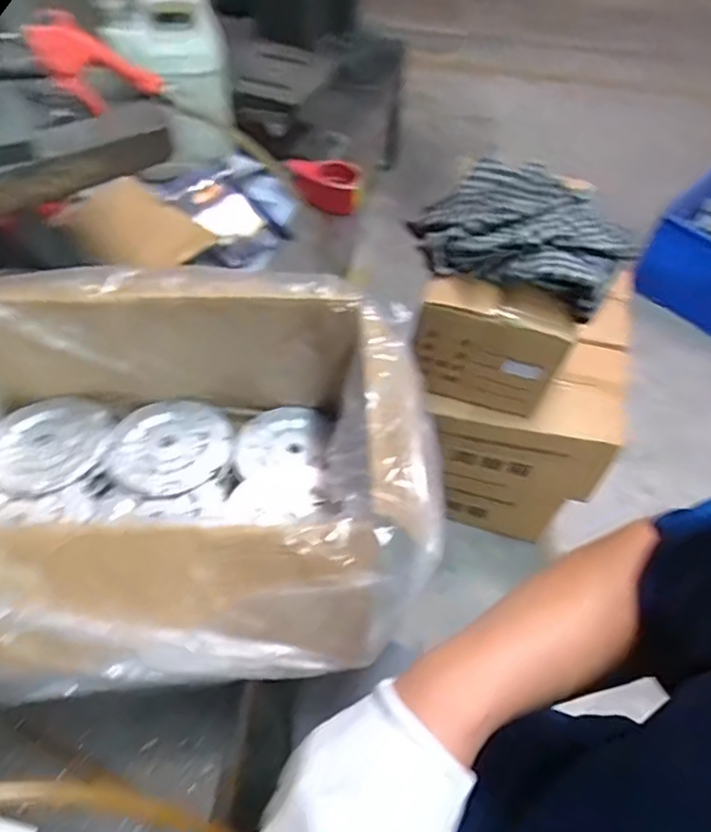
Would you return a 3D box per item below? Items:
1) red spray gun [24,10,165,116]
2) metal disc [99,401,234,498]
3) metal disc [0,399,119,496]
[{"bbox_3d":[-0.266,-0.366,0.601,0.113,0.080,0.032,-18,58,-15],"label":"red spray gun"},{"bbox_3d":[-0.220,0.034,0.686,0.141,0.024,0.128,19,56,10],"label":"metal disc"},{"bbox_3d":[-0.358,0.033,0.668,0.141,0.015,0.123,2,55,-1],"label":"metal disc"}]

